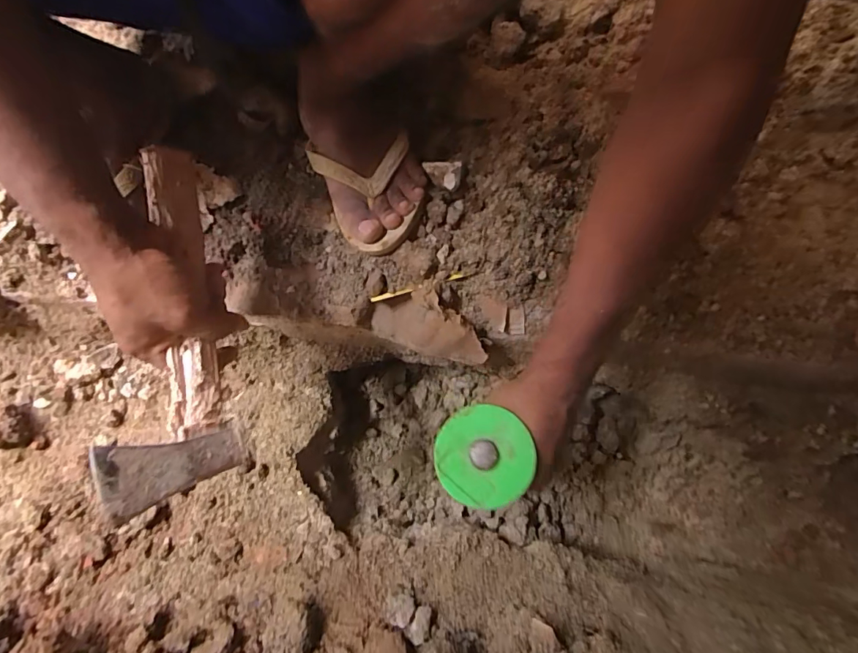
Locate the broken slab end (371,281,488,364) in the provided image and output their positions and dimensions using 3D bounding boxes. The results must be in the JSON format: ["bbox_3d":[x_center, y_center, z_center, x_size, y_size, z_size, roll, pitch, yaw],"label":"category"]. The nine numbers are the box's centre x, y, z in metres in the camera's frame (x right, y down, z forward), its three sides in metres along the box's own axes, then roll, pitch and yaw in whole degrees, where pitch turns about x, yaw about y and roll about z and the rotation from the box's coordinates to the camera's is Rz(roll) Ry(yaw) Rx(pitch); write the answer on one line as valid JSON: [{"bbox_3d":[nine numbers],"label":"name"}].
[{"bbox_3d":[0.007,0.001,0.492,0.126,0.081,0.017,24,44,-9],"label":"broken slab end"}]

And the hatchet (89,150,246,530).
[{"bbox_3d":[-0.217,-0.005,0.364,0.095,0.032,0.272,-5,85,-45],"label":"hatchet"}]

